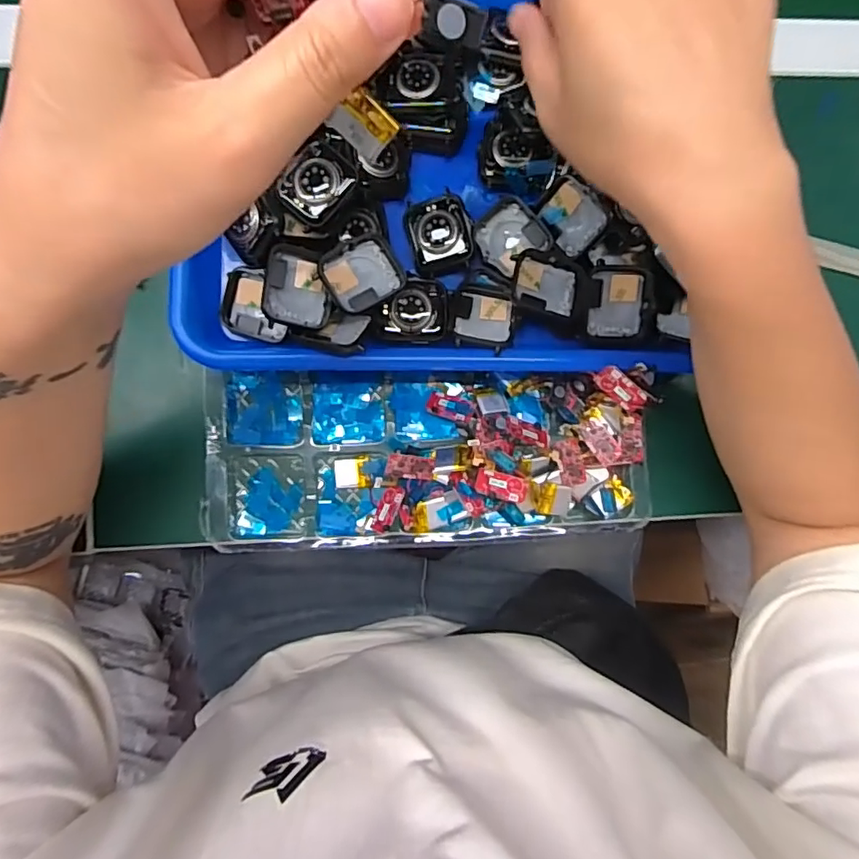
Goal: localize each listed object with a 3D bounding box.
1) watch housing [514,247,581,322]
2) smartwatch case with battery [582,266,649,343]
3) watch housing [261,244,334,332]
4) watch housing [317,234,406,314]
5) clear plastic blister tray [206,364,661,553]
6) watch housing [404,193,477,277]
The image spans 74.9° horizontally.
[{"bbox_3d":[0.067,-0.082,0.322,0.040,0.017,0.035,8,84,-3],"label":"watch housing"},{"bbox_3d":[0.106,-0.071,0.317,0.035,0.011,0.039,2,85,-3],"label":"smartwatch case with battery"},{"bbox_3d":[-0.071,-0.076,0.301,0.036,0.006,0.042,2,87,-32],"label":"watch housing"},{"bbox_3d":[-0.037,-0.085,0.305,0.039,0.012,0.035,-34,88,-6],"label":"watch housing"},{"bbox_3d":[0.002,0.017,0.327,0.256,0.032,0.102,0,85,-3],"label":"clear plastic blister tray"},{"bbox_3d":[0.006,-0.115,0.323,0.036,0.012,0.046,-12,86,-4],"label":"watch housing"}]

